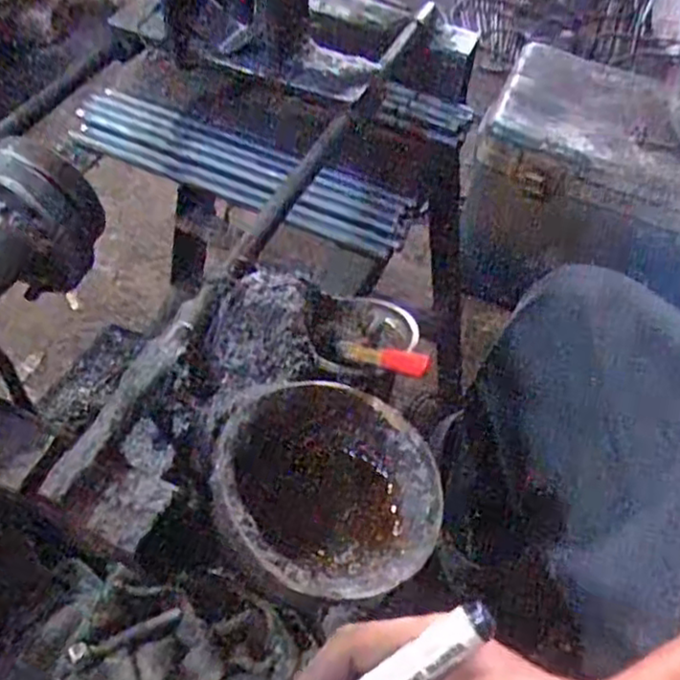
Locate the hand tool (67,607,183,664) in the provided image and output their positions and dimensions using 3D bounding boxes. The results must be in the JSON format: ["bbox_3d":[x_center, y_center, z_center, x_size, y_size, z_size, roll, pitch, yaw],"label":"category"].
[{"bbox_3d":[-0.103,0.144,0.337,0.056,0.006,0.009,-9,52,-38],"label":"hand tool"}]

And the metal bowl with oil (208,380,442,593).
[{"bbox_3d":[-0.010,0.087,0.397,0.129,0.058,0.121,13,55,-19],"label":"metal bowl with oil"}]

